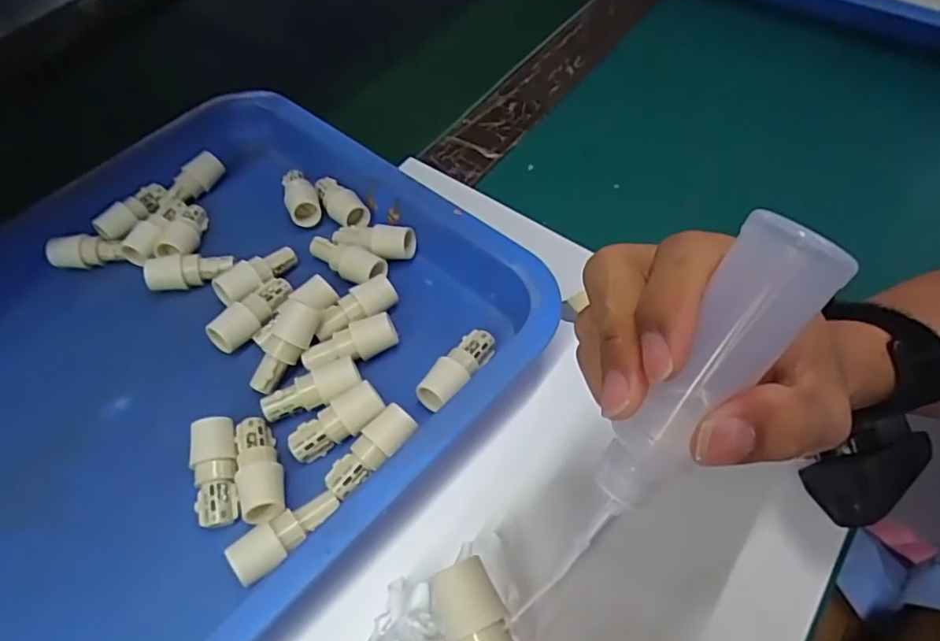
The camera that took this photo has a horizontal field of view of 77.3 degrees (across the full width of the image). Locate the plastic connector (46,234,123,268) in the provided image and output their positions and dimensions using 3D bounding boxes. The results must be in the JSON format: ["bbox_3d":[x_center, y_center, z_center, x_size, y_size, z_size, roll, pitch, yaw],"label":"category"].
[{"bbox_3d":[-0.267,-0.049,0.411,0.049,0.015,0.021,0,56,4],"label":"plastic connector"}]

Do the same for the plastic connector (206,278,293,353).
[{"bbox_3d":[-0.130,-0.004,0.356,0.020,0.021,0.054,27,62,20],"label":"plastic connector"}]

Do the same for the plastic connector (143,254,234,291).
[{"bbox_3d":[-0.182,-0.031,0.385,0.053,0.019,0.018,-8,56,-2],"label":"plastic connector"}]

